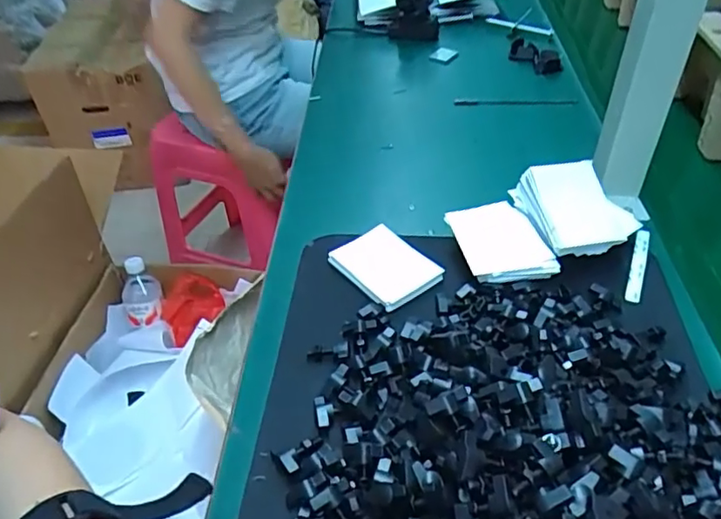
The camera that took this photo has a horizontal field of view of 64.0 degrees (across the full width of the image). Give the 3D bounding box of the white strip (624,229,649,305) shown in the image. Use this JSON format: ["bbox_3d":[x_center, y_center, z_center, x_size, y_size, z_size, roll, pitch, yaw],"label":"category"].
[{"bbox_3d":[0.234,0.003,0.485,0.014,0.004,0.089,33,52,-3],"label":"white strip"}]

